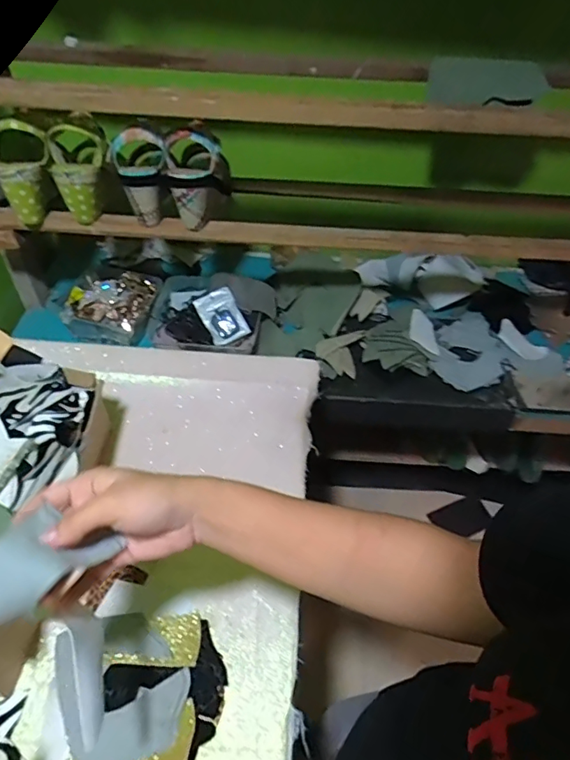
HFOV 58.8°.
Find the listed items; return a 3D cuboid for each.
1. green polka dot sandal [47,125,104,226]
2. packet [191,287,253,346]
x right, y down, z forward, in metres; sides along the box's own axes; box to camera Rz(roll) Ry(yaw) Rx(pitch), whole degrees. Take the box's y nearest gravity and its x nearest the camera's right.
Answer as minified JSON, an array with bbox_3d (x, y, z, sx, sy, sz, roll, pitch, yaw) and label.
[{"bbox_3d":[-0.306,-0.310,0.764,0.079,0.129,0.063,-12,50,-14],"label":"green polka dot sandal"},{"bbox_3d":[-0.115,-0.115,0.925,0.070,0.010,0.097,-27,89,-2],"label":"packet"}]

